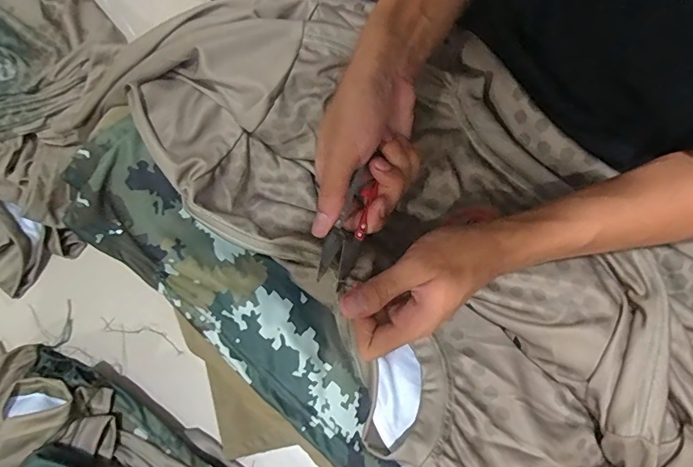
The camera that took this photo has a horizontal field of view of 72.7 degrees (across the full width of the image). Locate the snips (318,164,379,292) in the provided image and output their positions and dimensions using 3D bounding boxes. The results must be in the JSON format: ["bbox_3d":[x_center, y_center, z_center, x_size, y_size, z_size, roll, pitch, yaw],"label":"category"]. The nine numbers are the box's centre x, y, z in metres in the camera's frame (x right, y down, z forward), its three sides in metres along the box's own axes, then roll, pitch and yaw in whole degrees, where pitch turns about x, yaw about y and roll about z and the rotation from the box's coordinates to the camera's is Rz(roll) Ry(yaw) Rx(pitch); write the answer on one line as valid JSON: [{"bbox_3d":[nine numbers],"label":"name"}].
[{"bbox_3d":[0.002,-0.006,0.349,0.023,0.019,0.092,17,71,5],"label":"snips"}]

